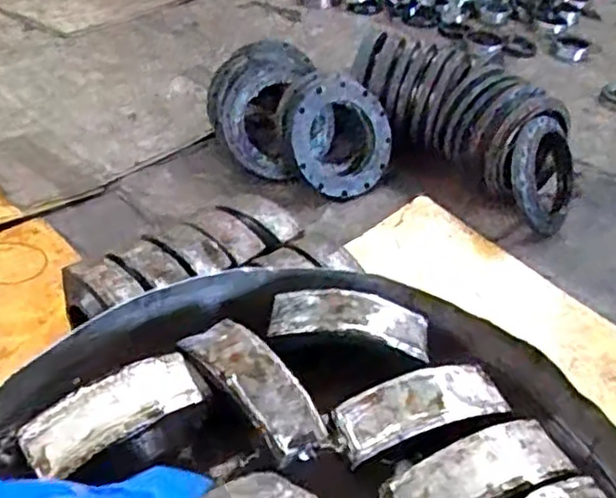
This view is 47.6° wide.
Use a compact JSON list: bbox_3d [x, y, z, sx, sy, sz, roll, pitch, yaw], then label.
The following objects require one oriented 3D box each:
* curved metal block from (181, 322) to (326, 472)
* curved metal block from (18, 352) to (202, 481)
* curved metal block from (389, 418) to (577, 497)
[{"bbox_3d":[-0.050,0.124,0.651,0.060,0.031,0.161,-26,50,-34],"label":"curved metal block"},{"bbox_3d":[-0.165,0.139,0.601,0.155,0.027,0.061,-26,50,-34],"label":"curved metal block"},{"bbox_3d":[0.152,0.191,0.598,0.161,0.028,0.061,-12,43,-22],"label":"curved metal block"}]

